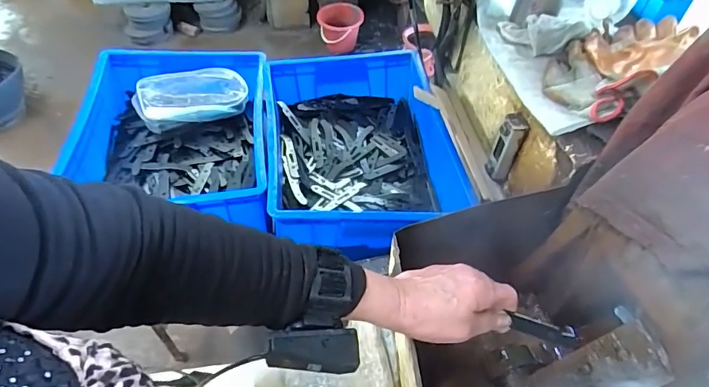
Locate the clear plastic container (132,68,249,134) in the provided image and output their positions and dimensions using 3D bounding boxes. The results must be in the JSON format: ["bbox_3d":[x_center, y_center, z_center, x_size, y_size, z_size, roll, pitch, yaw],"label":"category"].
[{"bbox_3d":[-0.306,-0.184,0.840,0.203,0.045,0.101,-17,55,-14],"label":"clear plastic container"}]

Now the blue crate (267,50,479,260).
[{"bbox_3d":[0.003,-0.084,0.776,0.288,0.120,0.403,-4,53,-5],"label":"blue crate"}]

